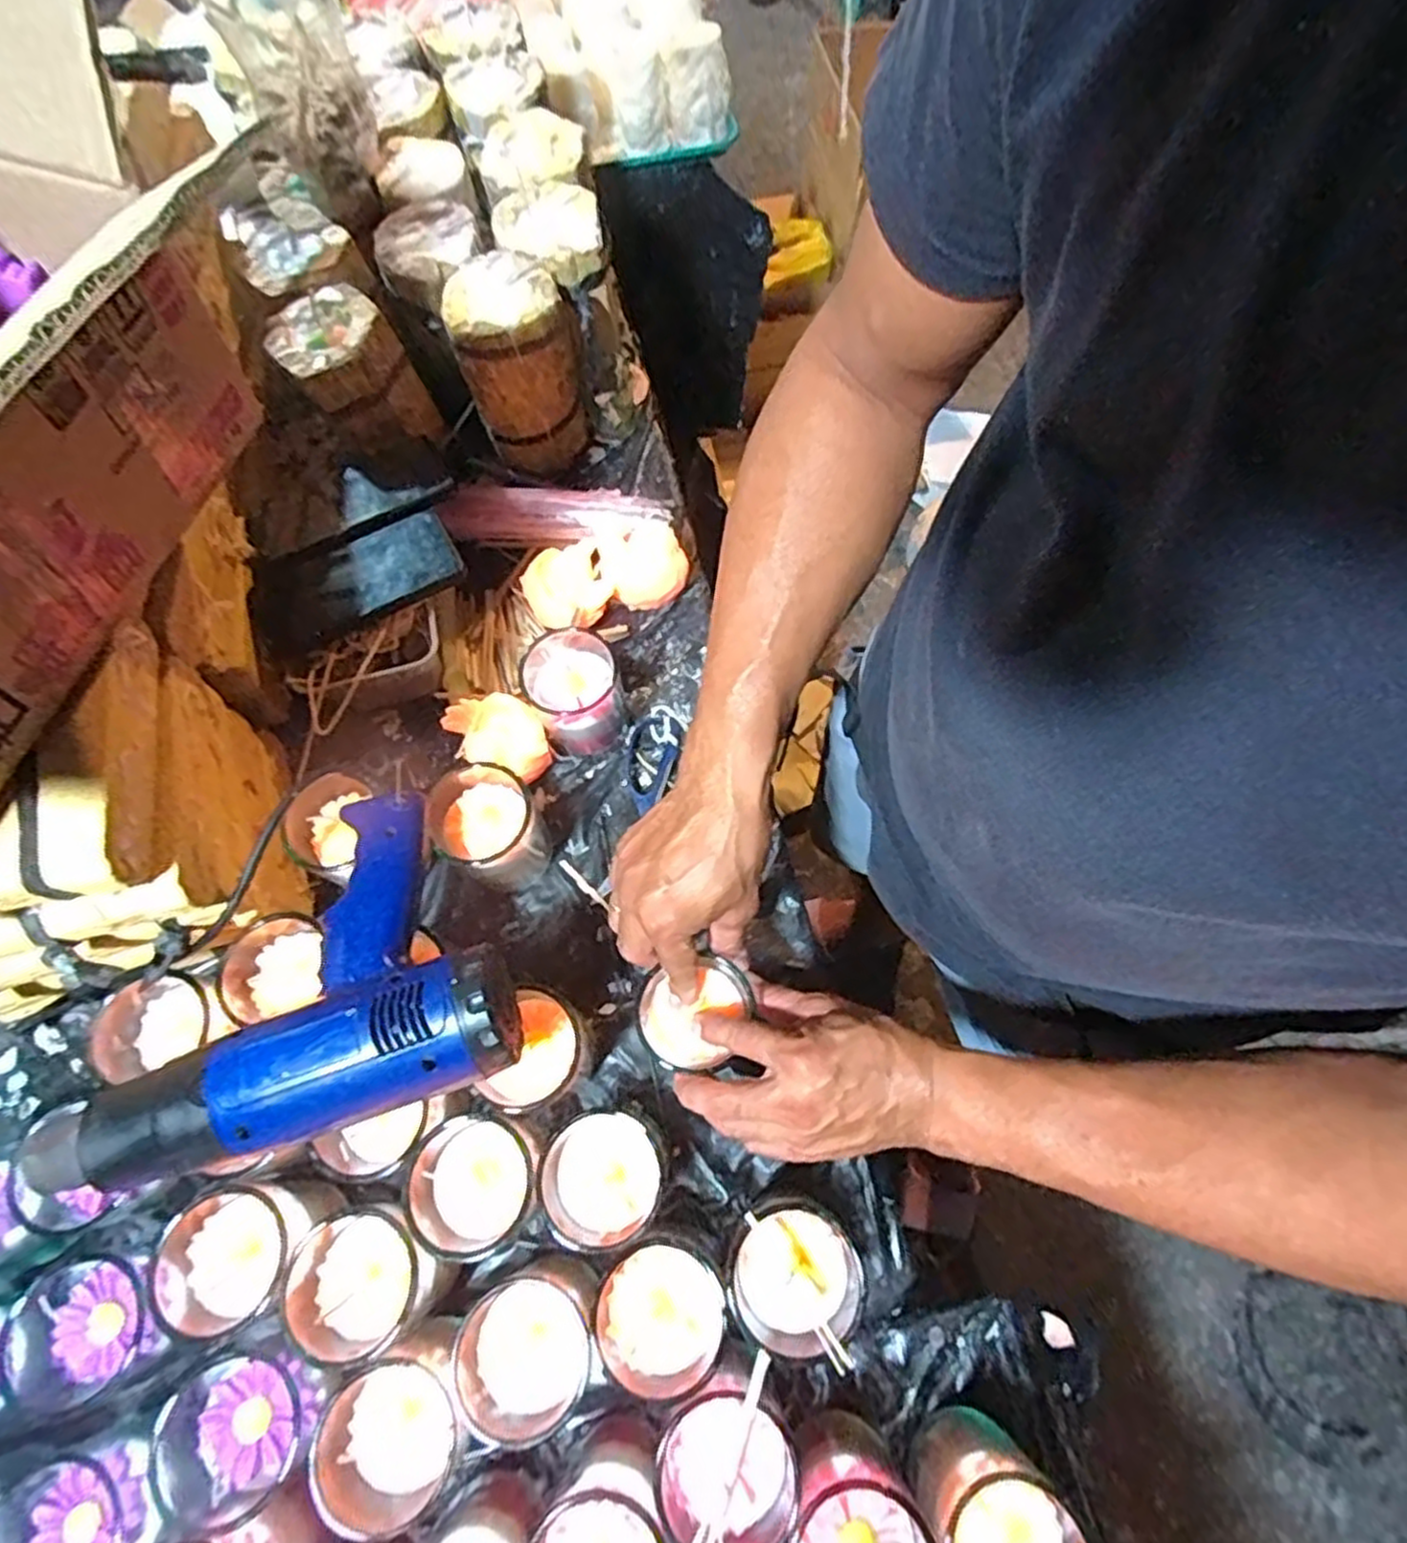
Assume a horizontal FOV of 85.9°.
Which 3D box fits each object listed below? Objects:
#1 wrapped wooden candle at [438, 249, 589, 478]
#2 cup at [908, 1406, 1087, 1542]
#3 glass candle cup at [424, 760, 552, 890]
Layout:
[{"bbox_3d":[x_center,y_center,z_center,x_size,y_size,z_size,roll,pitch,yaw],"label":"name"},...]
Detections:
[{"bbox_3d":[-0.158,-0.352,0.668,0.099,0.153,0.085,-18,68,-6],"label":"wrapped wooden candle"},{"bbox_3d":[0.153,0.395,0.397,0.068,0.085,0.073,-1,67,1],"label":"cup"},{"bbox_3d":[-0.150,0.046,0.551,0.068,0.096,0.071,-1,67,1],"label":"glass candle cup"}]

